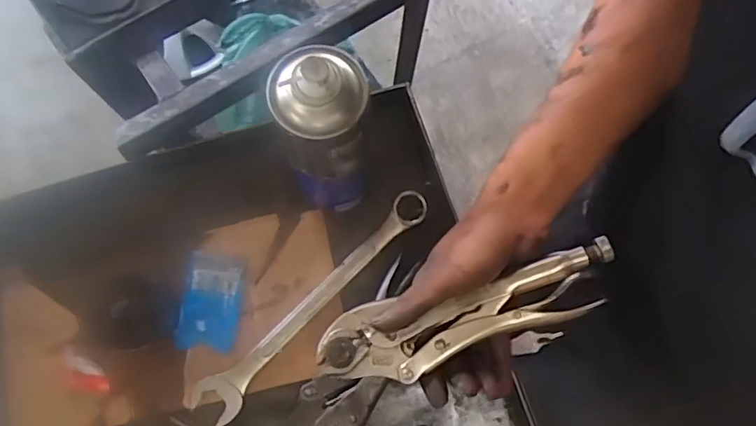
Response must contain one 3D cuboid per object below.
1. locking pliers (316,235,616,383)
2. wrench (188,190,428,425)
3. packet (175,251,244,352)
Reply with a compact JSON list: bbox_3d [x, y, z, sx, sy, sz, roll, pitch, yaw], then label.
[{"bbox_3d":[0.063,0.072,0.387,0.215,0.020,0.054,-19,76,1],"label":"locking pliers"},{"bbox_3d":[-0.054,0.080,0.486,0.266,0.017,0.041,-43,79,-10],"label":"wrench"},{"bbox_3d":[-0.152,0.080,0.492,0.053,0.006,0.085,5,75,1],"label":"packet"}]

